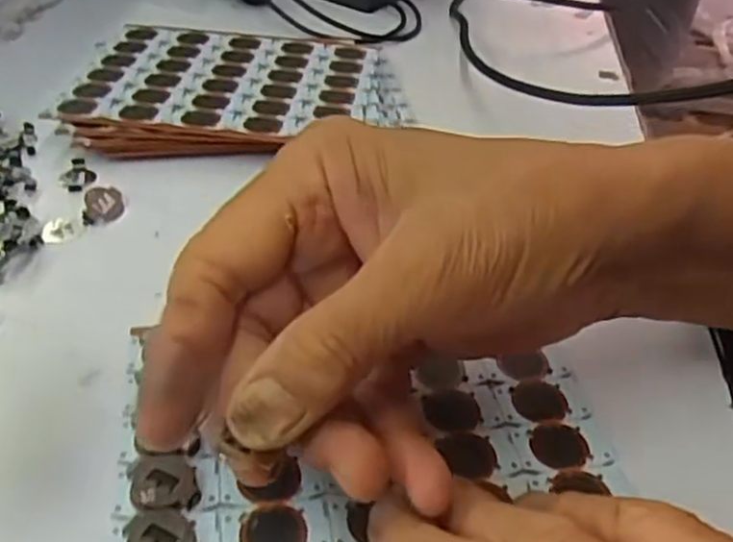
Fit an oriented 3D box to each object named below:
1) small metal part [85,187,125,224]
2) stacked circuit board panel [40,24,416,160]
[{"bbox_3d":[-0.111,-0.028,0.318,0.015,0.008,0.017,-7,41,-15],"label":"small metal part"},{"bbox_3d":[-0.064,-0.093,0.392,0.163,0.017,0.120,2,40,-3],"label":"stacked circuit board panel"}]

